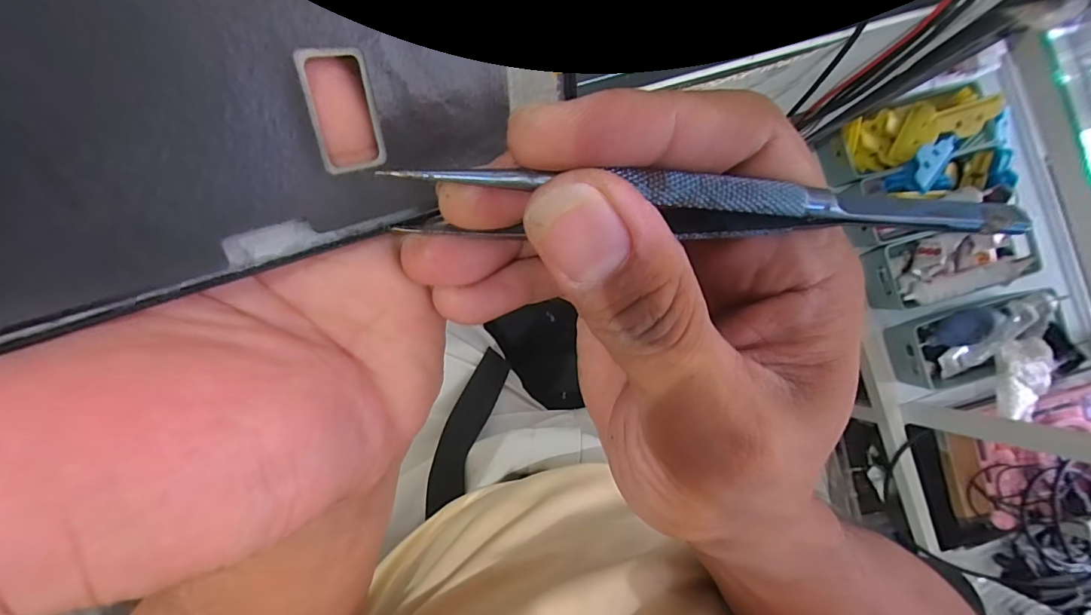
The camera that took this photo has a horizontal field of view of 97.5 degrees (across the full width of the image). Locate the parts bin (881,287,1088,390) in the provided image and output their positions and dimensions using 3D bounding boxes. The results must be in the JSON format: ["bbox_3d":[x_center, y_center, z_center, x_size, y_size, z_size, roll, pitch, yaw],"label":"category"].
[{"bbox_3d":[0.649,0.050,0.712,0.209,0.099,0.119,-14,88,-5],"label":"parts bin"}]

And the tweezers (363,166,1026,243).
[{"bbox_3d":[0.035,-0.019,0.096,0.126,0.014,0.011,2,87,-3],"label":"tweezers"}]

